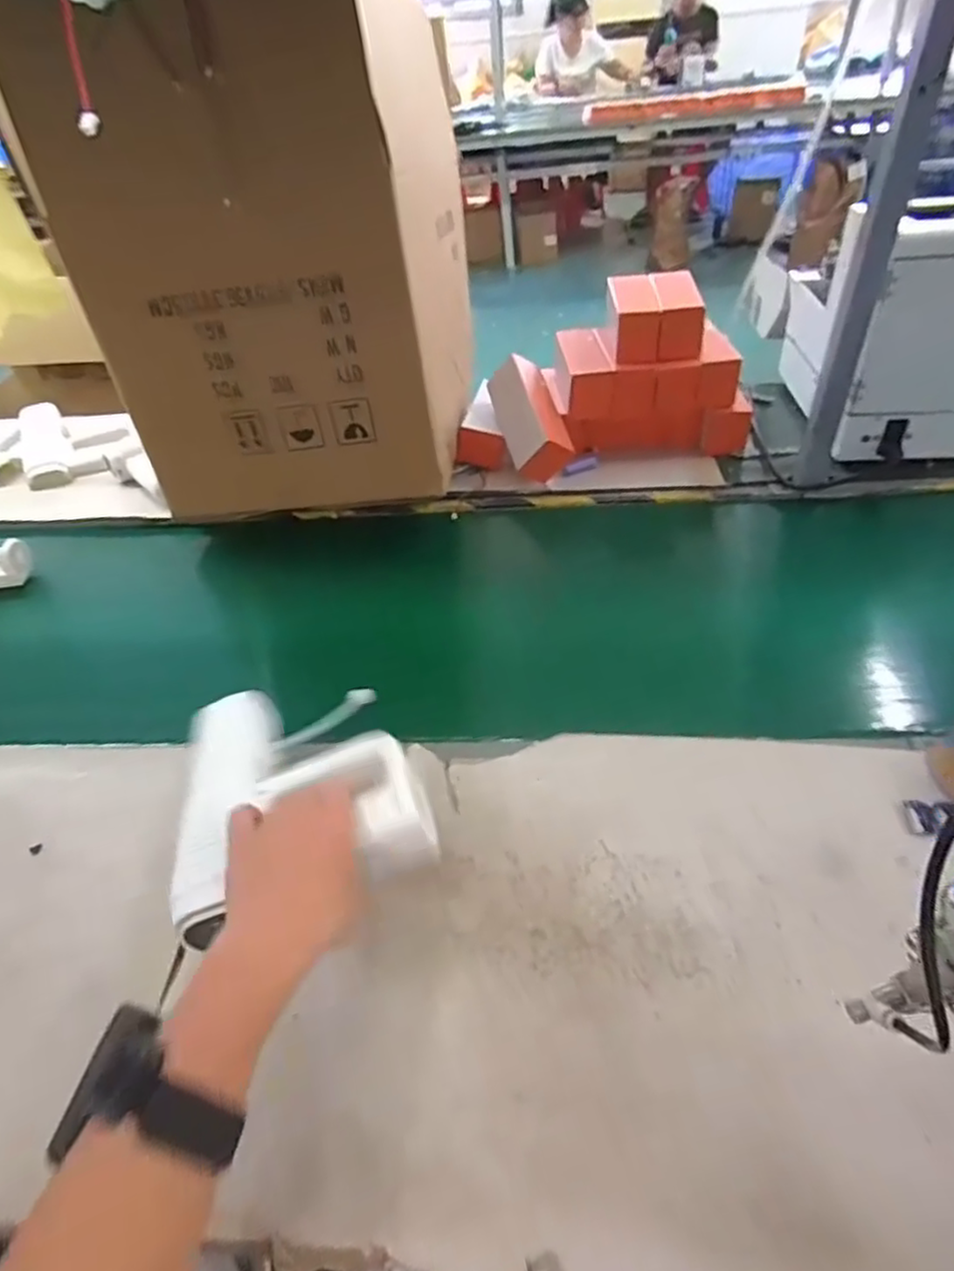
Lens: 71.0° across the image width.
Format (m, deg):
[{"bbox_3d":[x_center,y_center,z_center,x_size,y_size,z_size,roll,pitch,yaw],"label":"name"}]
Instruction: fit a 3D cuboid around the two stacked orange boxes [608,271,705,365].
[{"bbox_3d":[0.246,-0.449,0.934,0.114,0.059,0.176,-1,43,6],"label":"two stacked orange boxes"}]

